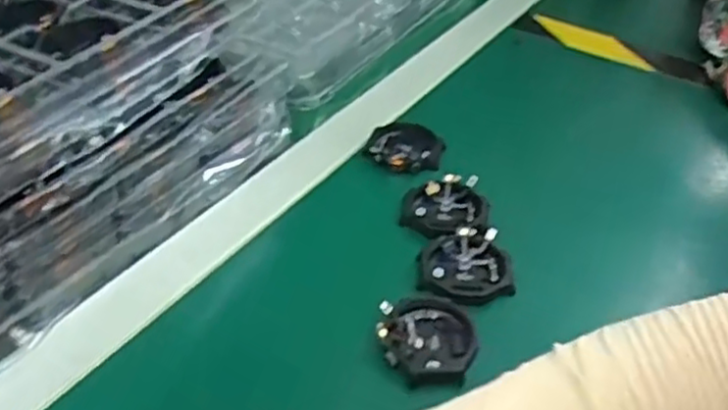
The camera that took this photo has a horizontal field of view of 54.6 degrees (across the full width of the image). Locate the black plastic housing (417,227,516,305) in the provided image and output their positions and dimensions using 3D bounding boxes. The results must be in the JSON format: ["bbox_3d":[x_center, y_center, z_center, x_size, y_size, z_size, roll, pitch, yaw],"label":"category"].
[{"bbox_3d":[0.058,0.034,0.404,0.052,0.010,0.052,1,39,1],"label":"black plastic housing"}]

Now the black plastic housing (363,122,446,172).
[{"bbox_3d":[0.029,-0.043,0.494,0.052,0.010,0.047,9,40,10],"label":"black plastic housing"}]

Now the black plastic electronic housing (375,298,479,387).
[{"bbox_3d":[0.033,0.069,0.368,0.050,0.011,0.054,5,40,6],"label":"black plastic electronic housing"}]

